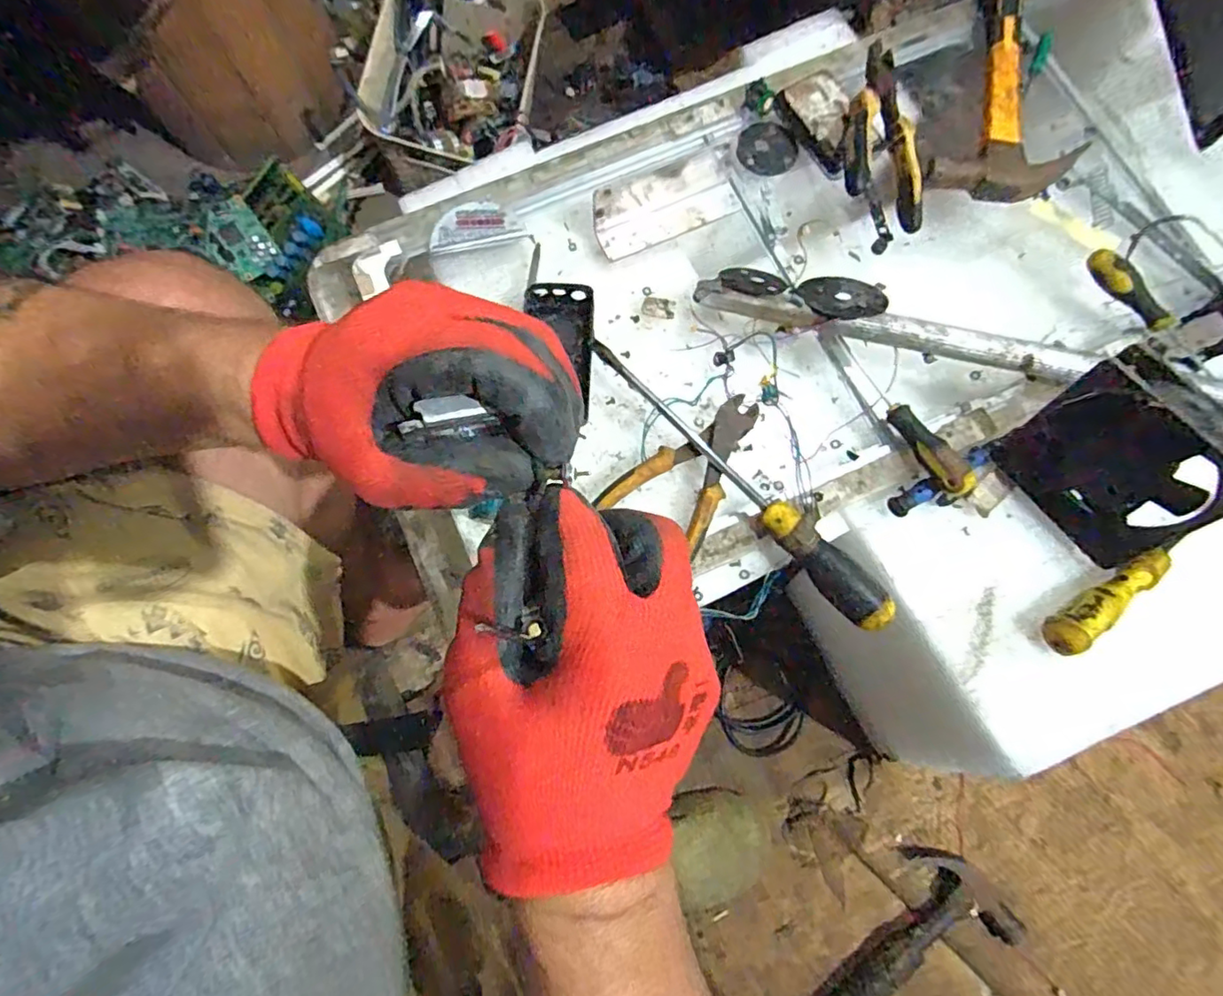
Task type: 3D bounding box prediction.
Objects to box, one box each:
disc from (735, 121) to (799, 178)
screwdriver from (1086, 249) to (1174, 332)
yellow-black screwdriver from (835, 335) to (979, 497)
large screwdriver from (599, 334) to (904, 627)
[{"bbox_3d":[0.146,-0.327,0.540,0.053,0.005,0.058,0,77,1],"label":"disc"},{"bbox_3d":[0.442,-0.177,0.494,0.083,0.025,0.028,41,82,-5],"label":"screwdriver"},{"bbox_3d":[0.236,-0.070,0.475,0.022,0.025,0.163,-27,67,-4],"label":"yellow-black screwdriver"},{"bbox_3d":[0.096,-0.014,0.453,0.029,0.027,0.301,-44,80,-8],"label":"large screwdriver"}]

